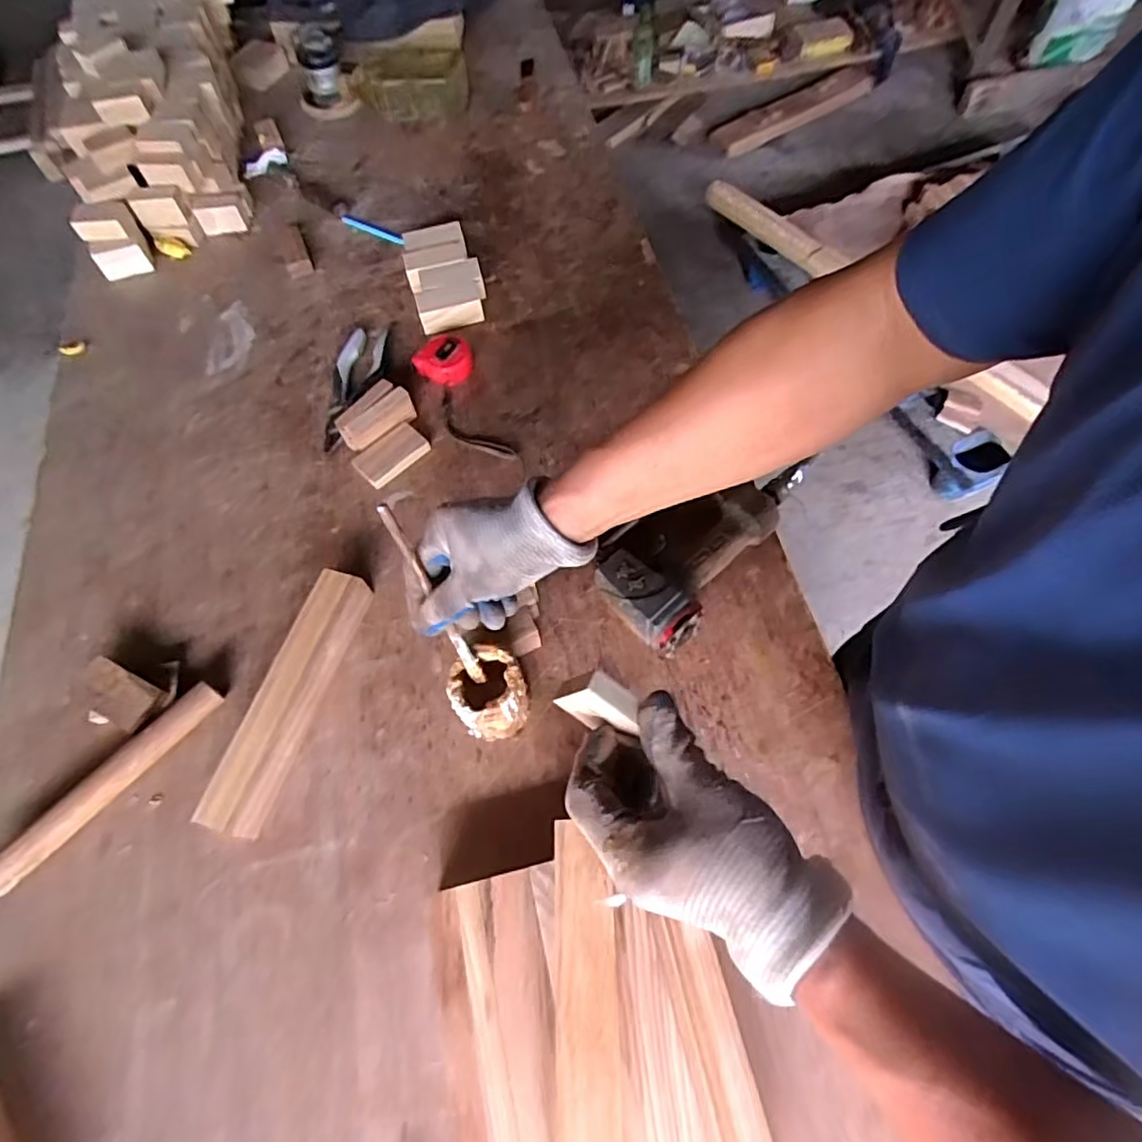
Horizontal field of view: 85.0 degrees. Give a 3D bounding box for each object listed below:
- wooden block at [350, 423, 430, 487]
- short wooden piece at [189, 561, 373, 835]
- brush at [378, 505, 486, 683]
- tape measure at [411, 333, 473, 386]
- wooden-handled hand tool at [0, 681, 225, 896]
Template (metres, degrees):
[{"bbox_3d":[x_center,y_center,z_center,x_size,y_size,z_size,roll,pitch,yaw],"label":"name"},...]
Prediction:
[{"bbox_3d":[-0.210,-0.138,0.730,0.083,0.011,0.050,-38,69,-15],"label":"wooden block"},{"bbox_3d":[-0.266,0.120,0.596,0.047,0.044,0.256,15,66,9],"label":"short wooden piece"},{"bbox_3d":[-0.105,0.025,0.486,0.011,0.186,0.010,-29,39,-12],"label":"brush"},{"bbox_3d":[-0.160,-0.265,0.786,0.063,0.038,0.060,-1,64,1],"label":"tape measure"},{"bbox_3d":[-0.434,0.204,0.556,0.038,0.029,0.267,37,71,17],"label":"wooden-handled hand tool"}]

